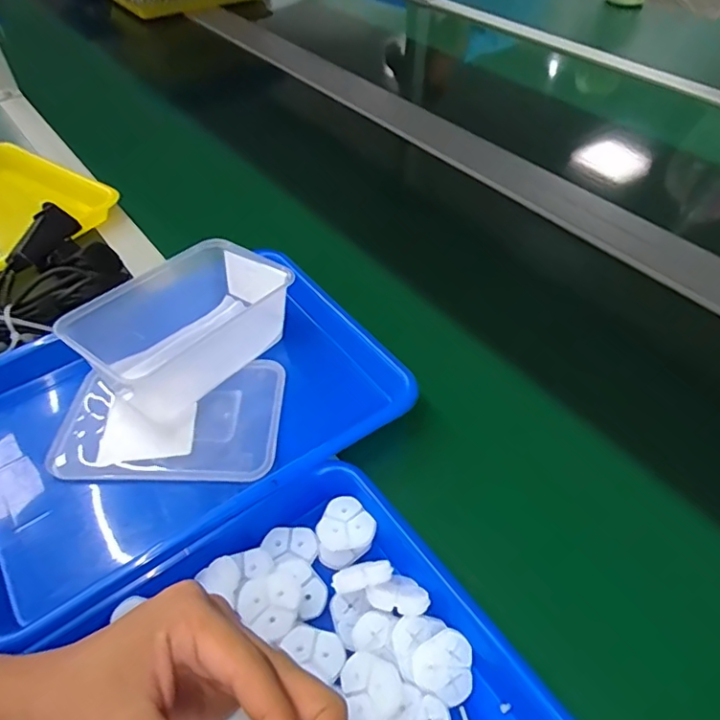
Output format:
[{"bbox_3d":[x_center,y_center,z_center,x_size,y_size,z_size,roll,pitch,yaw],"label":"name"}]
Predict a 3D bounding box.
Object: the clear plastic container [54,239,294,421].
[{"bbox_3d":[-0.141,-0.034,0.458,0.101,0.060,0.169,31,55,25],"label":"clear plastic container"}]

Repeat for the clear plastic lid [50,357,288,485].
[{"bbox_3d":[-0.152,0.047,0.427,0.172,0.008,0.106,-1,48,-1],"label":"clear plastic lid"}]

